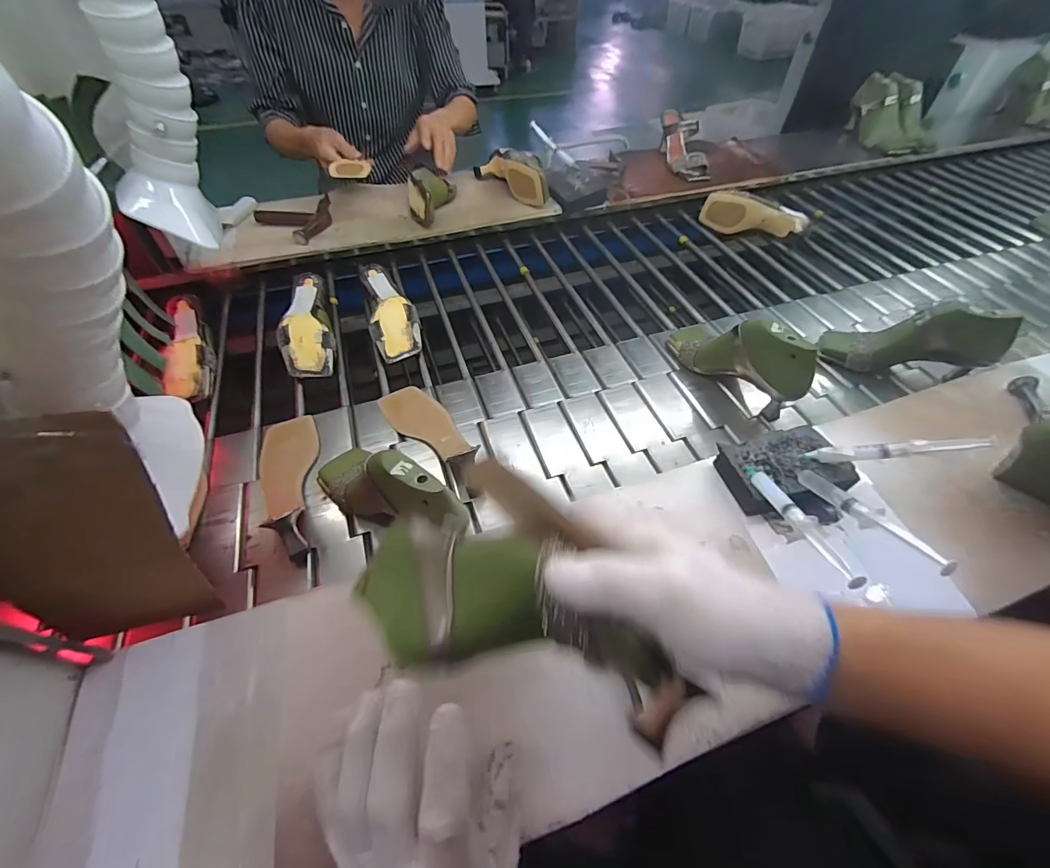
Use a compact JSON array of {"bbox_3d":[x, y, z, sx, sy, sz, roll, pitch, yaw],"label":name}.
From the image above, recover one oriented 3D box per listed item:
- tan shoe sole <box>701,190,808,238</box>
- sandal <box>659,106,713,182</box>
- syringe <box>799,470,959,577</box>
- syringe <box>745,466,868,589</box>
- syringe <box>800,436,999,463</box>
[{"bbox_3d":[0.510,-0.480,1.003,0.224,0.077,0.065,20,53,16],"label":"tan shoe sole"},{"bbox_3d":[0.396,-0.723,1.125,0.088,0.096,0.219,-18,81,-14],"label":"sandal"},{"bbox_3d":[0.325,0.077,0.427,0.017,0.017,0.153,-13,28,-10],"label":"syringe"},{"bbox_3d":[0.264,0.082,0.435,0.018,0.018,0.163,-8,33,-6],"label":"syringe"},{"bbox_3d":[0.392,0.018,0.479,0.160,0.014,0.021,-8,46,27],"label":"syringe"}]

